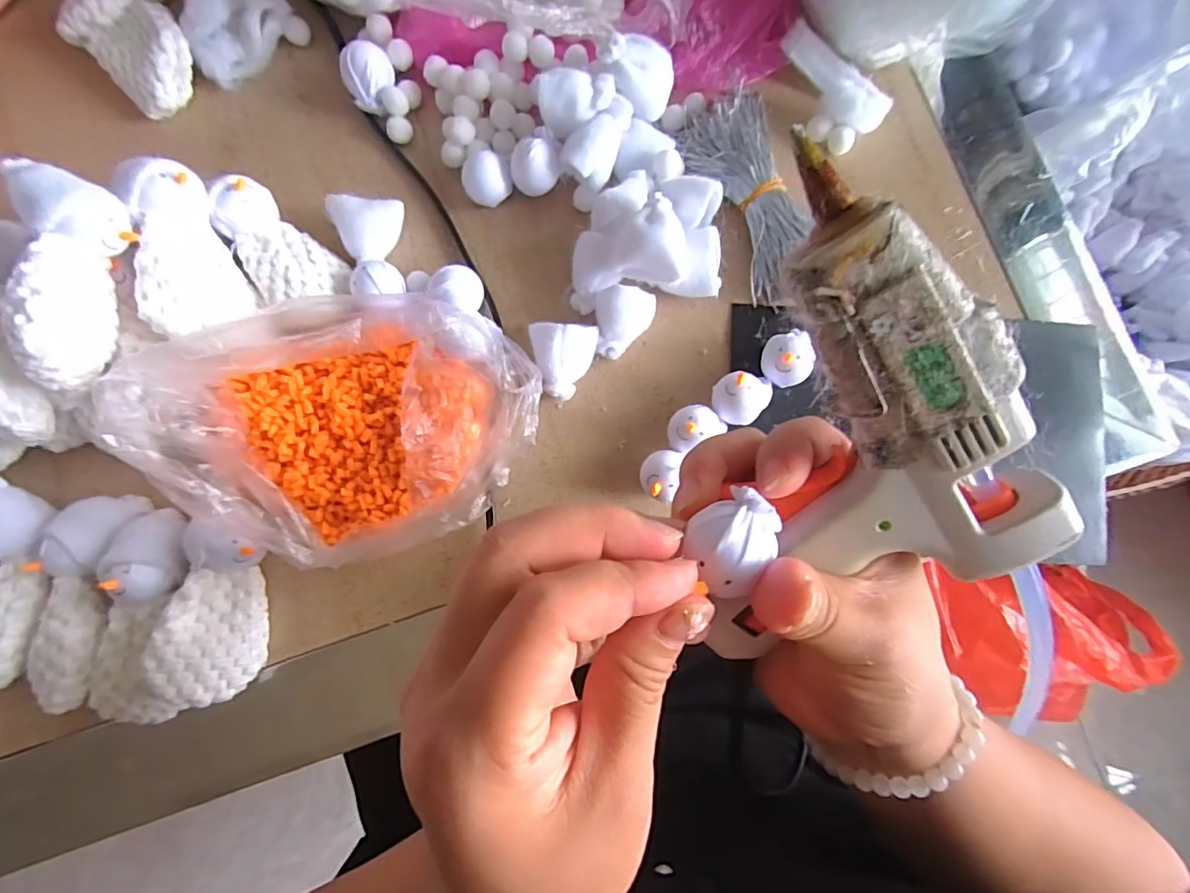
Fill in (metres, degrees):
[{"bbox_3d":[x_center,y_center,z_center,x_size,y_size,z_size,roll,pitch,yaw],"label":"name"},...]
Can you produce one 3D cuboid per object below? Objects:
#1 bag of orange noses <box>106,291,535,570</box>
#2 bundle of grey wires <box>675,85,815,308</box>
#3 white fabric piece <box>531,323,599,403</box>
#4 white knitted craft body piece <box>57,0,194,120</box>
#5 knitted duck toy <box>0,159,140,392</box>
[{"bbox_3d":[-0.107,-0.014,0.236,0.153,0.060,0.116,-30,85,-4],"label":"bag of orange noses"},{"bbox_3d":[0.083,-0.131,0.268,0.045,0.016,0.105,-21,84,-4],"label":"bundle of grey wires"},{"bbox_3d":[-0.016,-0.042,0.258,0.032,0.025,0.035,2,84,-1],"label":"white fabric piece"},{"bbox_3d":[-0.243,-0.223,0.275,0.085,0.022,0.060,44,84,3],"label":"white knitted craft body piece"},{"bbox_3d":[-0.201,-0.067,0.199,0.028,0.034,0.085,-8,84,-2],"label":"knitted duck toy"}]

